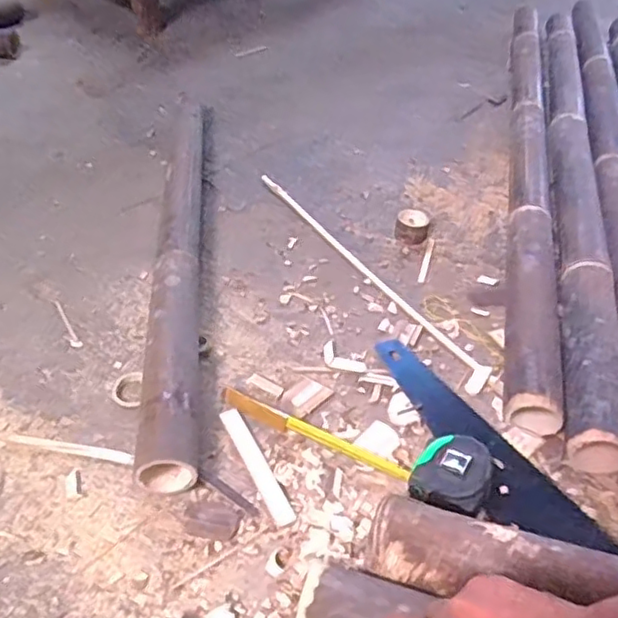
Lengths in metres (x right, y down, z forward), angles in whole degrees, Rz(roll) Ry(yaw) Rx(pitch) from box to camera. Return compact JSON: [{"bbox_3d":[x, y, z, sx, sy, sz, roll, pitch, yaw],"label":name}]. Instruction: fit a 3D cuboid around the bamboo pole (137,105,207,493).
[{"bbox_3d":[-0.192,-0.092,0.942,0.064,0.070,0.804,-3,43,-6],"label":"bamboo pole"}]

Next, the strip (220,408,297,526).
[{"bbox_3d":[-0.059,0.172,0.708,0.021,0.007,0.163,-18,46,-21],"label":"strip"}]

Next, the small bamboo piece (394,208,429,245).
[{"bbox_3d":[0.169,-0.132,1.040,0.055,0.035,0.049,10,43,8],"label":"small bamboo piece"}]

